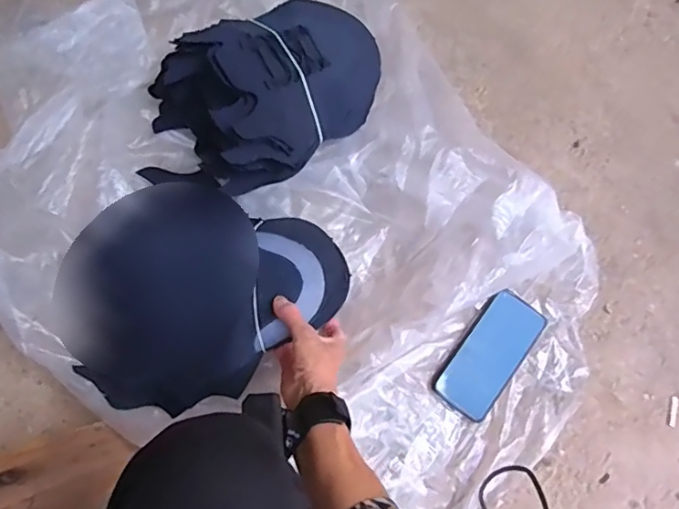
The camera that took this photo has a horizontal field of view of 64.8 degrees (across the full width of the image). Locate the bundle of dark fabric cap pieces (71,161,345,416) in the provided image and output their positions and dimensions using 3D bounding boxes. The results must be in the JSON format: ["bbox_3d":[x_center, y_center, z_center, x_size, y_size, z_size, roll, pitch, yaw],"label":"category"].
[{"bbox_3d":[-0.180,0.025,0.628,0.296,0.059,0.283,-40,79,-10],"label":"bundle of dark fabric cap pieces"}]

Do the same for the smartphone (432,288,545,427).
[{"bbox_3d":[0.190,0.125,0.674,0.077,0.010,0.160,37,78,9],"label":"smartphone"}]

